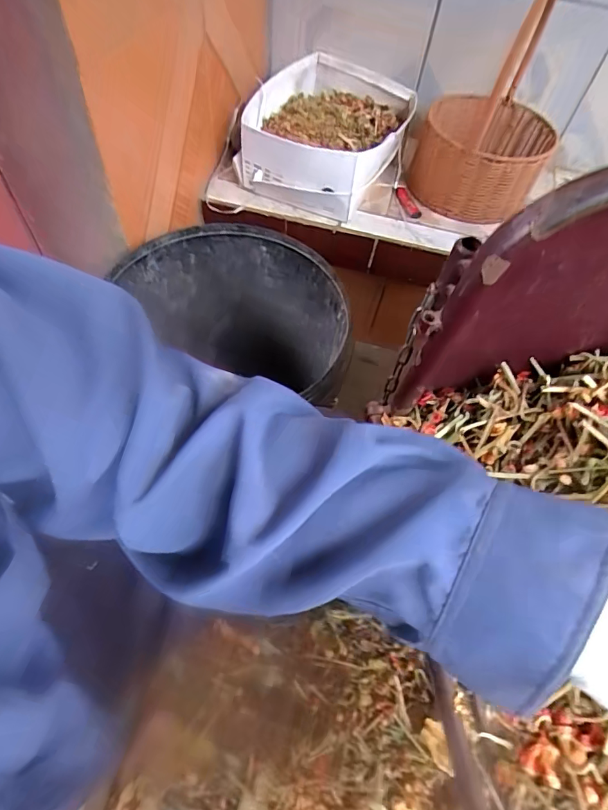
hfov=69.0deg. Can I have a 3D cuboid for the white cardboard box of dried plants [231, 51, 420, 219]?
[{"bbox_3d":[0.045,-0.492,0.785,0.251,0.125,0.307,17,57,6],"label":"white cardboard box of dried plants"}]

